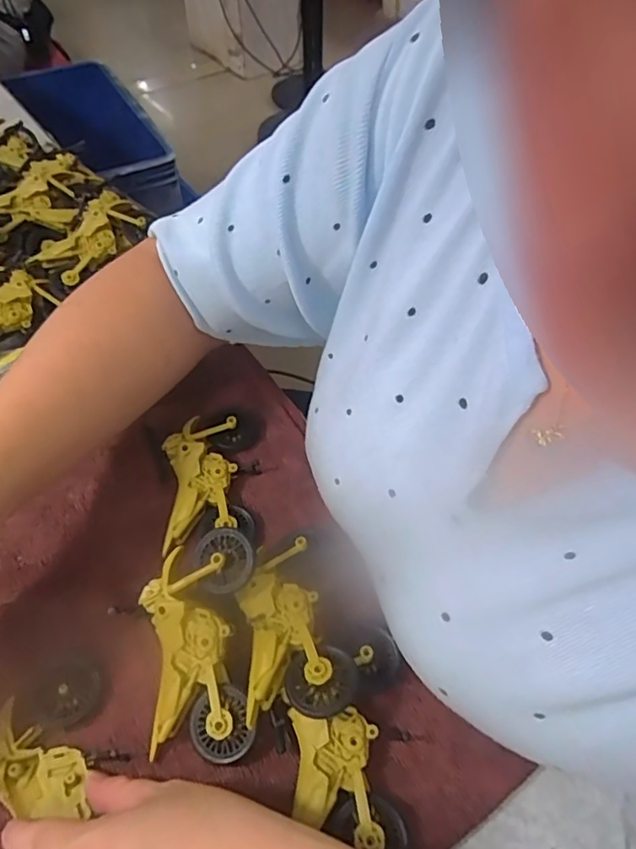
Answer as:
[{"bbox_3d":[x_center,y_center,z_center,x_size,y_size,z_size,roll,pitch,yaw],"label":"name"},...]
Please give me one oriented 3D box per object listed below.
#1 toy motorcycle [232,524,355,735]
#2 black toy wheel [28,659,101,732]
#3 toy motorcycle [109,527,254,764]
[{"bbox_3d":[-0.016,0.109,0.313,0.055,0.024,0.106,-9,54,-7],"label":"toy motorcycle"},{"bbox_3d":[-0.142,0.151,0.311,0.035,0.007,0.033,0,53,0],"label":"black toy wheel"},{"bbox_3d":[-0.071,0.119,0.306,0.069,0.024,0.116,-3,70,-3],"label":"toy motorcycle"}]

